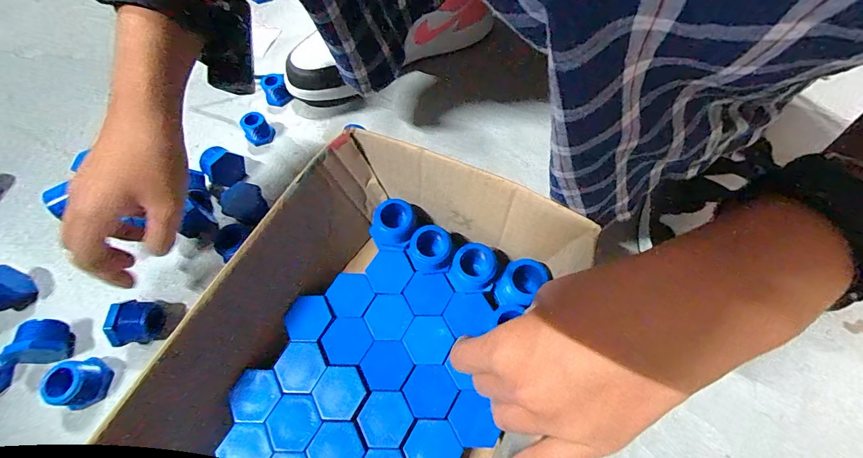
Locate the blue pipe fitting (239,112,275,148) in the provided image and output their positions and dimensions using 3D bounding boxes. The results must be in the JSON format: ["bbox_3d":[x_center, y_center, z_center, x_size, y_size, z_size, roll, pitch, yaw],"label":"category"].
[{"bbox_3d":[-0.190,-0.109,0.422,0.026,0.027,0.026,-1,64,2],"label":"blue pipe fitting"}]

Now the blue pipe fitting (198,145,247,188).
[{"bbox_3d":[-0.213,-0.065,0.396,0.030,0.030,0.036,36,71,18],"label":"blue pipe fitting"}]

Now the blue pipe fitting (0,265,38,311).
[{"bbox_3d":[-0.381,0.054,0.344,0.029,0.033,0.038,13,66,8],"label":"blue pipe fitting"}]

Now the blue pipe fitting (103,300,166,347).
[{"bbox_3d":[-0.243,0.079,0.322,0.027,0.039,0.033,-6,64,0],"label":"blue pipe fitting"}]

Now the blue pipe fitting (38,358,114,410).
[{"bbox_3d":[-0.279,0.122,0.306,0.030,0.034,0.031,38,72,18],"label":"blue pipe fitting"}]

